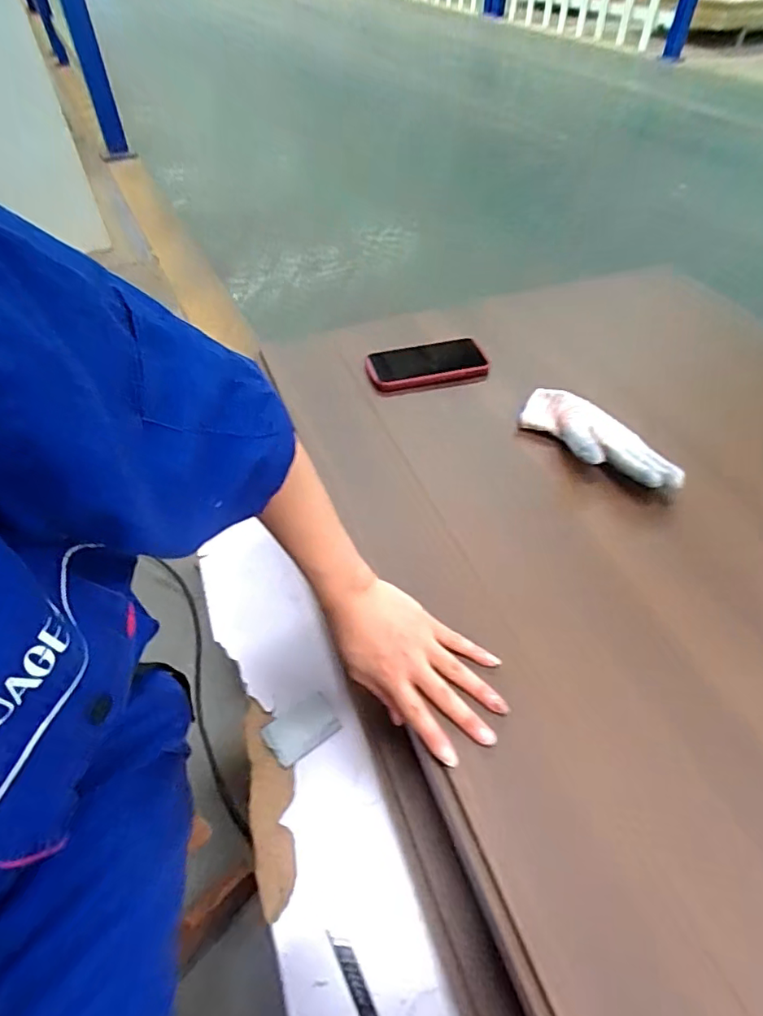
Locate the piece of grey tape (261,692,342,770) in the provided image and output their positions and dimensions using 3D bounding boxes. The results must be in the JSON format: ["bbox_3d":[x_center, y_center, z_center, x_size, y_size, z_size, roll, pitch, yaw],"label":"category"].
[{"bbox_3d":[-0.100,0.277,0.661,0.085,0.006,0.057,-28,57,-22],"label":"piece of grey tape"}]

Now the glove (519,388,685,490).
[{"bbox_3d":[0.244,-0.075,0.620,0.067,0.046,0.206,-25,55,-20],"label":"glove"}]

